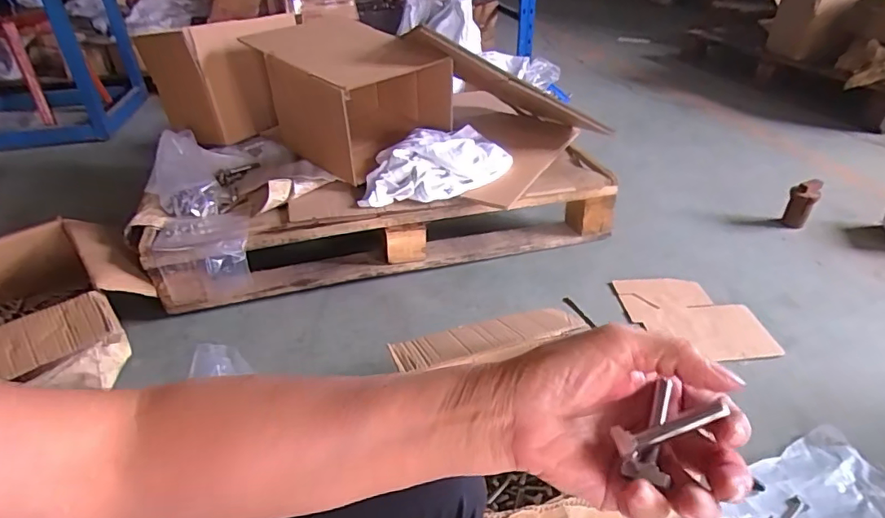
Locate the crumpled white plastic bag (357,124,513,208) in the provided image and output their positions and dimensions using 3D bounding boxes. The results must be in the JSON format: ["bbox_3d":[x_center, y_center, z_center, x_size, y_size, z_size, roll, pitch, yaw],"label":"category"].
[{"bbox_3d":[-0.020,-0.219,1.204,0.412,0.094,0.222,-25,40,-32],"label":"crumpled white plastic bag"}]

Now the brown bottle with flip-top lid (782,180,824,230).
[{"bbox_3d":[0.944,-0.145,1.350,0.062,0.120,0.046,19,37,26],"label":"brown bottle with flip-top lid"}]

